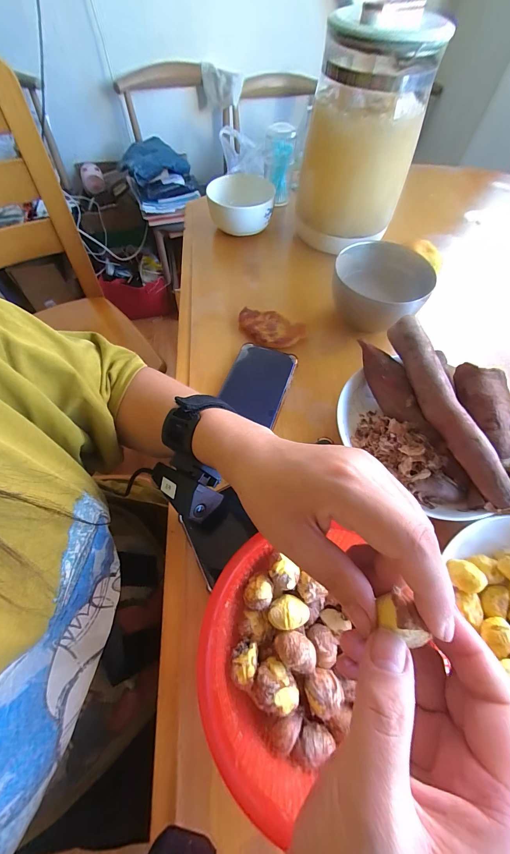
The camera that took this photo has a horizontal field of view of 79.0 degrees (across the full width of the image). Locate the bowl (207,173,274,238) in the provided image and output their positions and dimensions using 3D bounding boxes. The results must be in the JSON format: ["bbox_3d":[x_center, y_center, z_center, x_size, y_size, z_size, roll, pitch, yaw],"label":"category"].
[{"bbox_3d":[-0.023,-0.354,0.501,0.101,0.062,0.105,1,61,-2],"label":"bowl"}]

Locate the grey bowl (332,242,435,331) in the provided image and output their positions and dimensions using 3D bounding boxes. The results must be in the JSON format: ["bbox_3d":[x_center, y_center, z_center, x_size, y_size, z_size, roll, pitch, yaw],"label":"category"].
[{"bbox_3d":[0.153,-0.172,0.387,0.110,0.075,0.106,1,61,-2],"label":"grey bowl"}]

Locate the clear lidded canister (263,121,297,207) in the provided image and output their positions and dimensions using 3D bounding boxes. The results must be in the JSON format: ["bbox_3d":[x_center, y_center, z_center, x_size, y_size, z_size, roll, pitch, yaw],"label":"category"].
[{"bbox_3d":[0.040,-0.444,0.526,0.049,0.099,0.053,5,61,1],"label":"clear lidded canister"}]

